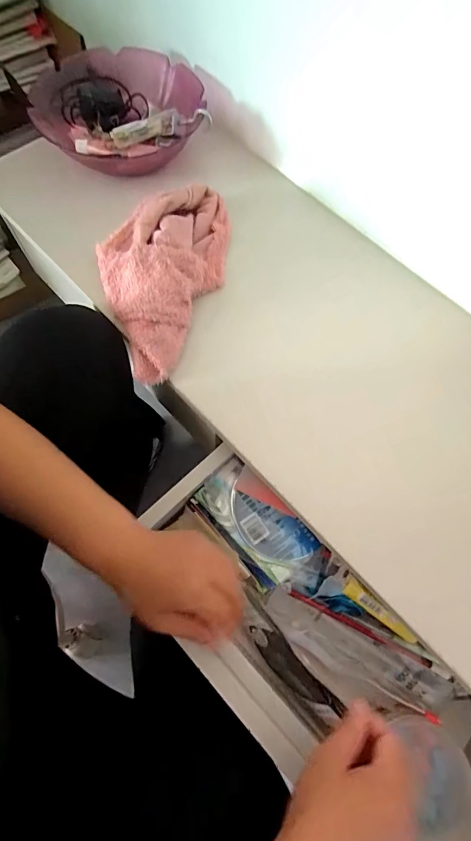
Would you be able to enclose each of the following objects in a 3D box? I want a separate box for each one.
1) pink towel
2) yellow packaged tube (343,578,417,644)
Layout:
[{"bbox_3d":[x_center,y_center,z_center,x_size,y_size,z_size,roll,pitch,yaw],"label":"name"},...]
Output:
[{"bbox_3d":[-0.099,-0.190,0.492,0.165,0.041,0.306,5,68,0],"label":"pink towel"},{"bbox_3d":[0.162,0.219,0.441,0.091,0.017,0.017,42,72,14],"label":"yellow packaged tube"}]

